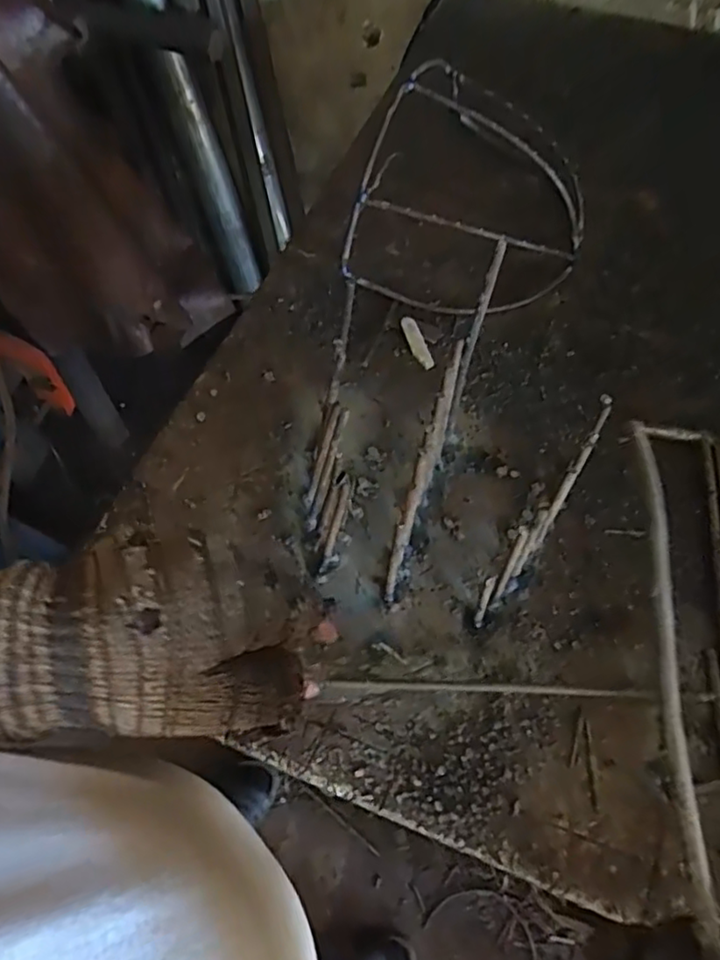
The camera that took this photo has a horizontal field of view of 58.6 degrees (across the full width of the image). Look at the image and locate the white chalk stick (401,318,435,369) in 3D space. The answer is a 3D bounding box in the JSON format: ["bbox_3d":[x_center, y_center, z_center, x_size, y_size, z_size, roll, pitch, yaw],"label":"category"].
[{"bbox_3d":[0.047,-0.114,0.532,0.012,0.012,0.051,-19,62,-11],"label":"white chalk stick"}]

